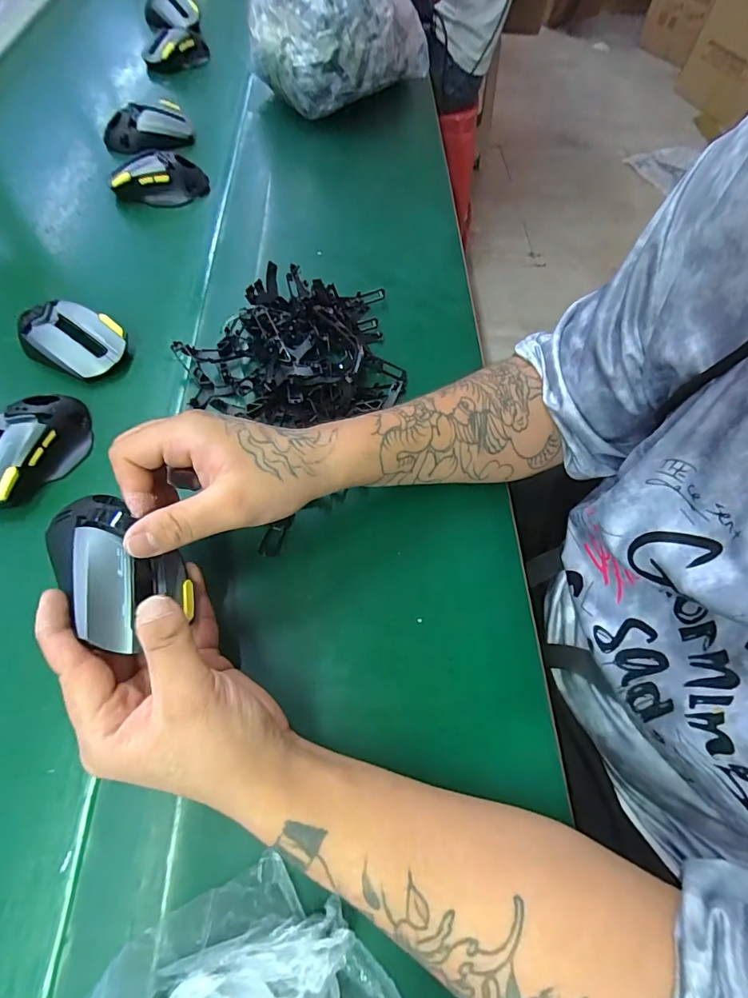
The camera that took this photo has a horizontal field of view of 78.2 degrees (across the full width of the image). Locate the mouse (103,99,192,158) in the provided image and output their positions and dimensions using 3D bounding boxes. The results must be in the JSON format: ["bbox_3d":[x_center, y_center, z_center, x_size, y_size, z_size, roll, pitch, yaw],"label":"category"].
[{"bbox_3d":[-0.318,-0.522,0.640,0.114,0.046,0.064,-27,66,-17],"label":"mouse"}]

